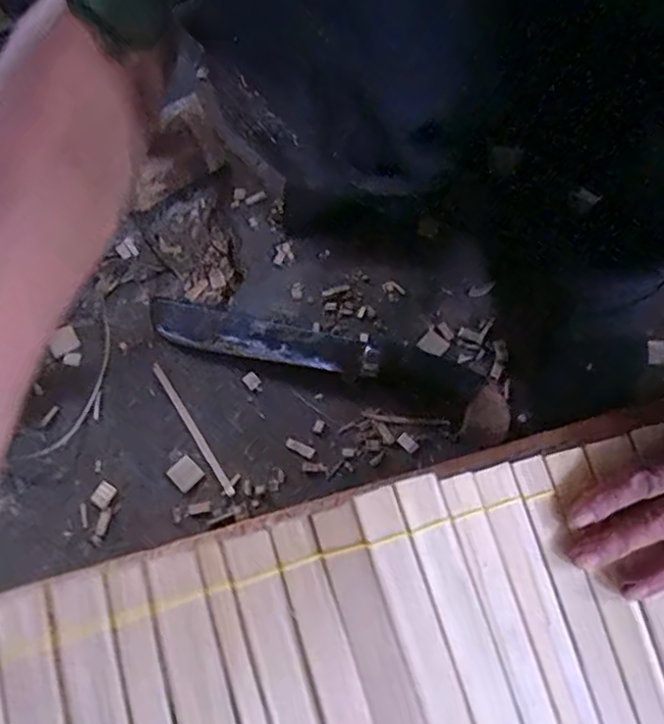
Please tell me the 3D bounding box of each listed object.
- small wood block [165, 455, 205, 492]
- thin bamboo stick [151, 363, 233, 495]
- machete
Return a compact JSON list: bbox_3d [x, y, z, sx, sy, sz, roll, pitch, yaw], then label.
[{"bbox_3d":[-0.125,0.094,0.489,0.025,0.004,0.023,39,74,12],"label":"small wood block"},{"bbox_3d":[-0.122,0.057,0.507,0.008,0.007,0.138,-31,73,-11],"label":"thin bamboo stick"},{"bbox_3d":[-0.010,-0.007,0.515,0.325,0.030,0.055,19,71,6],"label":"machete"}]

